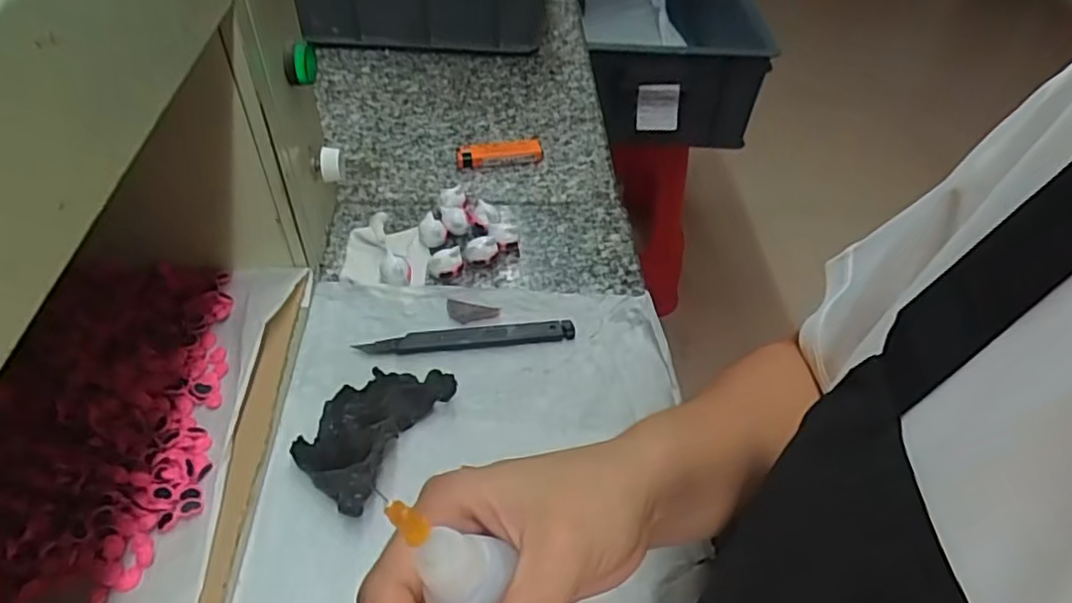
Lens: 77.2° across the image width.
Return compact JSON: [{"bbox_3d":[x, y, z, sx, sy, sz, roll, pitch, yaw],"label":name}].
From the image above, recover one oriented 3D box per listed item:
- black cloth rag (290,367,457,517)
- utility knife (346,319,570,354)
[{"bbox_3d":[-0.101,0.074,0.404,0.060,0.024,0.097,24,49,17],"label":"black cloth rag"},{"bbox_3d":[-0.047,0.025,0.464,0.146,0.008,0.018,-5,47,-9],"label":"utility knife"}]

